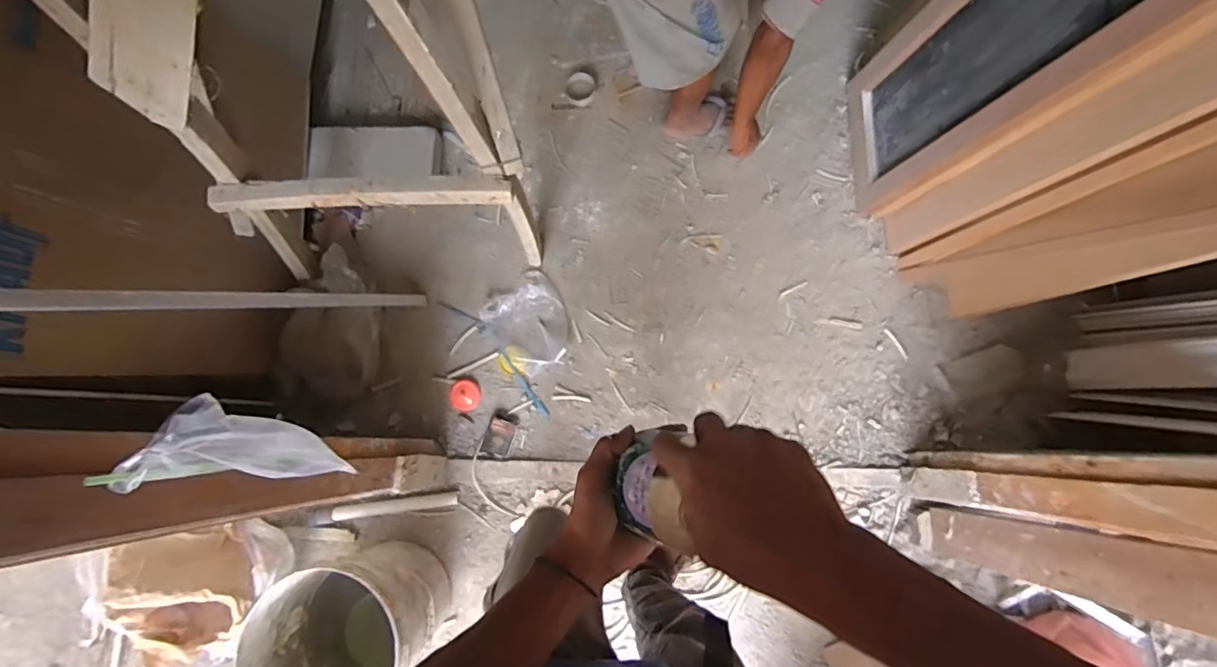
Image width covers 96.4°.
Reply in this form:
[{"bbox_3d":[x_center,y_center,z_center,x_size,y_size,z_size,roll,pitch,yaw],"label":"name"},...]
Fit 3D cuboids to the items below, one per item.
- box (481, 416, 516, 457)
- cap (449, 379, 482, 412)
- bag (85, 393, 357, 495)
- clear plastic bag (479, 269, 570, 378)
[{"bbox_3d":[-0.282,0.271,1.410,0.068,0.017,0.094,19,79,5],"label":"box"},{"bbox_3d":[-0.380,0.164,1.443,0.085,0.008,0.080,0,78,1],"label":"cap"},{"bbox_3d":[-0.350,0.114,0.521,0.081,0.205,0.066,-18,78,-2],"label":"bag"},{"bbox_3d":[-0.204,-0.031,1.469,0.208,0.021,0.231,-41,80,-7],"label":"clear plastic bag"}]

